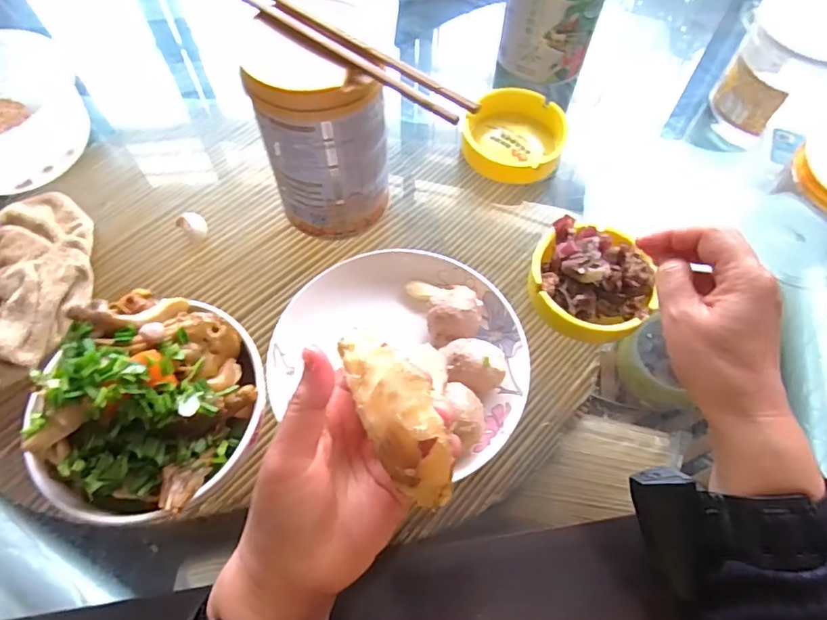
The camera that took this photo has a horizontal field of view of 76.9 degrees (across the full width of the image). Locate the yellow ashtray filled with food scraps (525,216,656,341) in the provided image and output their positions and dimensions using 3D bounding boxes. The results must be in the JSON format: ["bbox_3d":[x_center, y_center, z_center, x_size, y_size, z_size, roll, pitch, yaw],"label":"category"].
[{"bbox_3d":[0.142,-0.026,0.408,0.093,0.036,0.097,10,62,3],"label":"yellow ashtray filled with food scraps"}]

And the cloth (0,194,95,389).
[{"bbox_3d":[-0.323,-0.024,0.425,0.107,0.027,0.186,-2,62,-3],"label":"cloth"}]

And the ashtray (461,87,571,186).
[{"bbox_3d":[0.098,-0.169,0.508,0.095,0.024,0.100,1,62,-2],"label":"ashtray"}]

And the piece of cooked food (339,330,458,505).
[{"bbox_3d":[-0.011,0.045,0.255,0.032,0.035,0.097,-24,56,-14],"label":"piece of cooked food"}]

